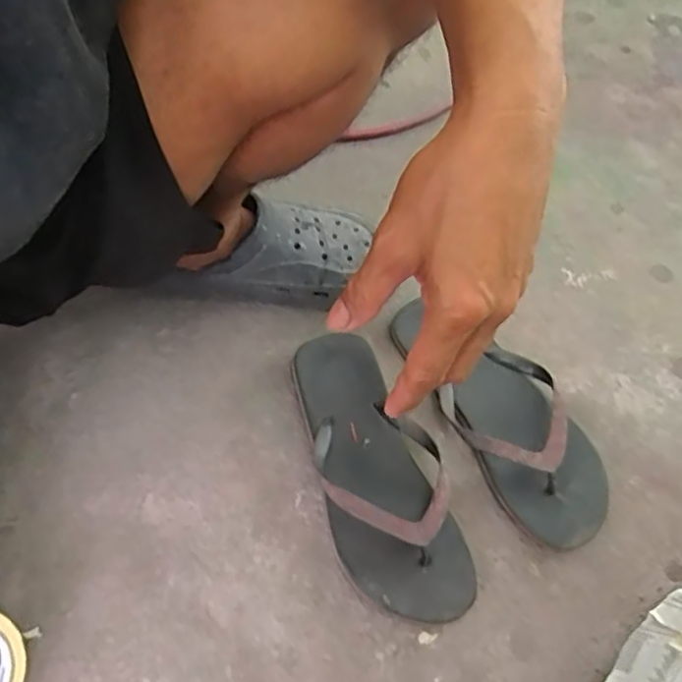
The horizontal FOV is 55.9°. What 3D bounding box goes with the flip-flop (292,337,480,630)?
[{"bbox_3d":[0.032,0.104,0.557,0.102,0.045,0.261,-12,61,-11],"label":"flip-flop"}]

